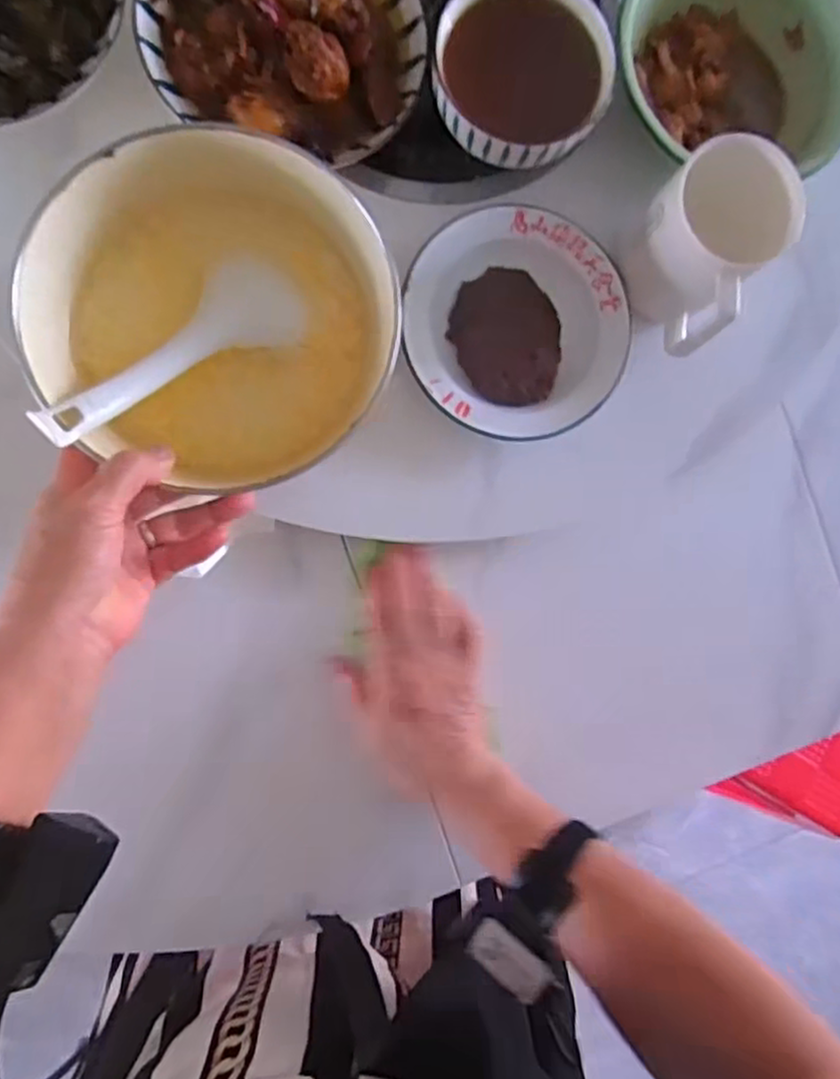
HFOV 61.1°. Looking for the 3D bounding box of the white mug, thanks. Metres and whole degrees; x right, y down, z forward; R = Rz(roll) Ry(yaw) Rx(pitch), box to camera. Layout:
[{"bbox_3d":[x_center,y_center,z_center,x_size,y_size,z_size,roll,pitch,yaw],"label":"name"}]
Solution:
[{"bbox_3d":[0.173,-0.181,0.447,0.080,0.097,0.084,0,88,-7],"label":"white mug"}]

